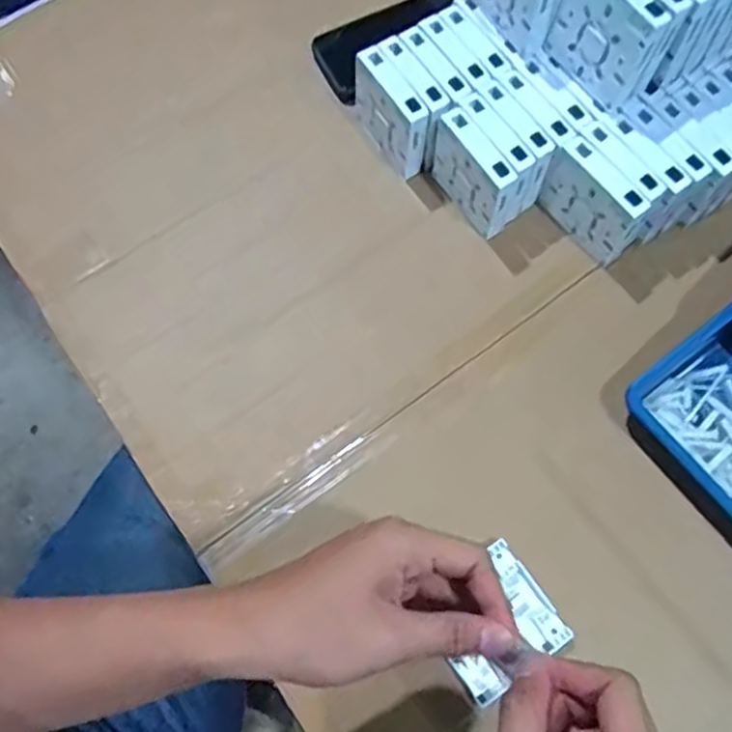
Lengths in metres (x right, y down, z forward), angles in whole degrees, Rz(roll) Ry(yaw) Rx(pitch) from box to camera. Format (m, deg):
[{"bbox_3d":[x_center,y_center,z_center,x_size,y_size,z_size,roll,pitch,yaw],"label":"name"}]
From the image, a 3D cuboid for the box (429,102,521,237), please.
[{"bbox_3d":[0.092,-0.165,0.623,0.026,0.080,0.085,-33,72,-10],"label":"box"}]

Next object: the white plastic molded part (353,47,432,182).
[{"bbox_3d":[0.021,-0.225,0.647,0.026,0.087,0.088,-32,72,-10],"label":"white plastic molded part"}]

